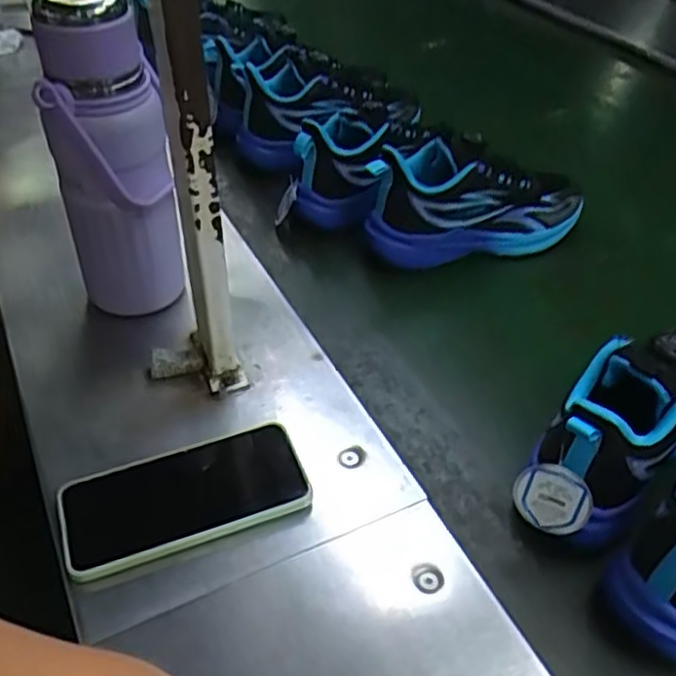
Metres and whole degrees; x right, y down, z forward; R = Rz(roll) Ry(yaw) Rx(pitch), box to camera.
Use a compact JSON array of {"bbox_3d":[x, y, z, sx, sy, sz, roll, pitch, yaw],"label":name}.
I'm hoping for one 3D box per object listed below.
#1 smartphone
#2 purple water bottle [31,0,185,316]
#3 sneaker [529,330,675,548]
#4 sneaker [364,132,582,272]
[{"bbox_3d":[-0.105,0.107,0.491,0.163,0.019,0.078,-14,46,-16],"label":"smartphone"},{"bbox_3d":[-0.173,-0.118,0.565,0.086,0.273,0.076,-11,45,-13],"label":"purple water bottle"},{"bbox_3d":[0.221,0.051,0.514,0.224,0.127,0.072,-31,53,-30],"label":"sneaker"},{"bbox_3d":[0.143,-0.145,0.748,0.226,0.125,0.093,-8,45,-10],"label":"sneaker"}]

